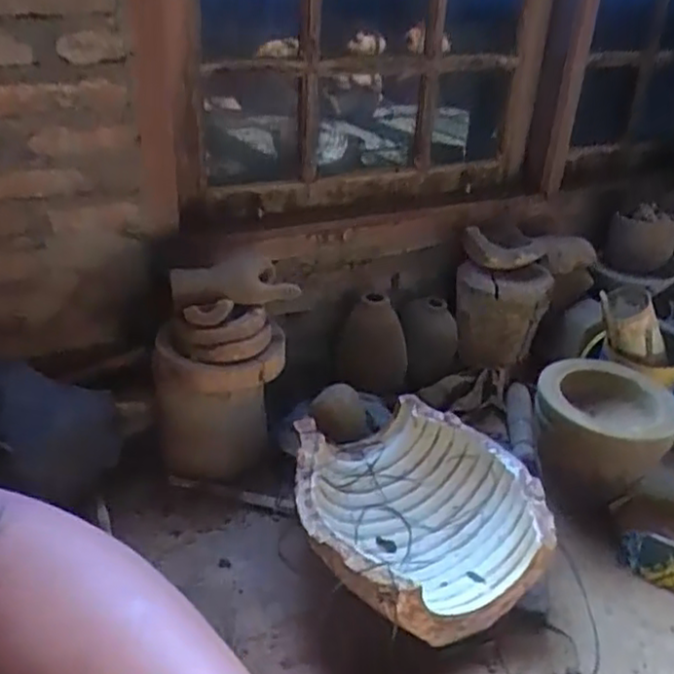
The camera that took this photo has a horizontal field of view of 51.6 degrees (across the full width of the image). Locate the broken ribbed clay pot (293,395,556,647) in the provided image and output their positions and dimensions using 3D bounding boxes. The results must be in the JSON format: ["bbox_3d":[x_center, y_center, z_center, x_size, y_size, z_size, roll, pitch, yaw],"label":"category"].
[{"bbox_3d":[0.099,0.256,0.994,0.315,0.145,0.328,2,30,-1],"label":"broken ribbed clay pot"}]

